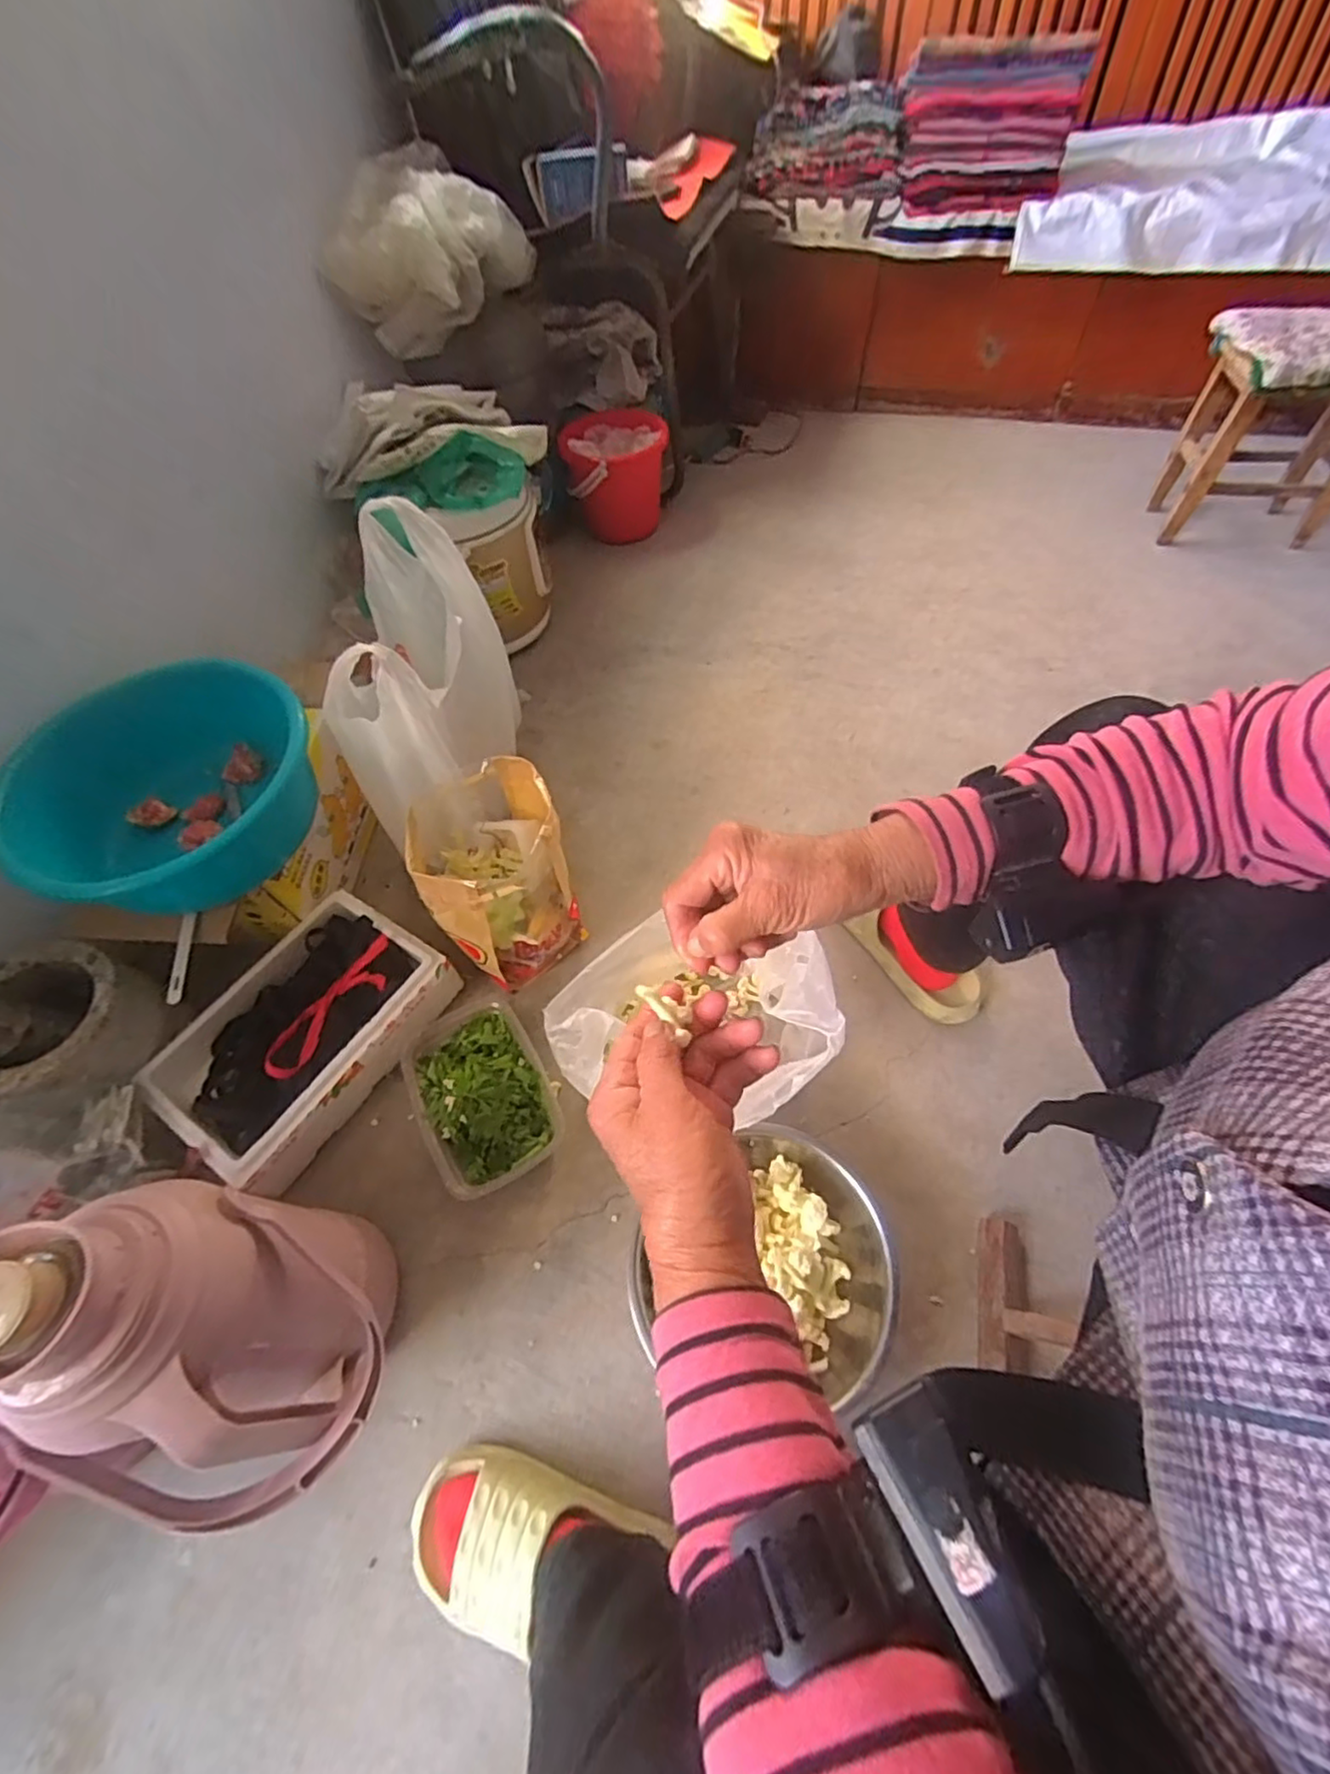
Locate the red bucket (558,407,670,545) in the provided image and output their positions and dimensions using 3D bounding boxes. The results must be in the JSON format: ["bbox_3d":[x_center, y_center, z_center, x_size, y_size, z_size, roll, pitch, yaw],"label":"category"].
[{"bbox_3d":[-0.097,-0.864,1.375,0.199,0.197,0.197,-1,57,2],"label":"red bucket"}]

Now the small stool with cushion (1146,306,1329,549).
[{"bbox_3d":[1.140,-0.832,1.197,0.355,0.331,0.290,2,57,4],"label":"small stool with cushion"}]

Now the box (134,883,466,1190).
[{"bbox_3d":[-0.421,0.175,0.781,0.214,0.076,0.308,30,63,20],"label":"box"}]

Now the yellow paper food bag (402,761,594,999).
[{"bbox_3d":[-0.207,-0.016,0.820,0.165,0.210,0.206,-23,59,-11],"label":"yellow paper food bag"}]

